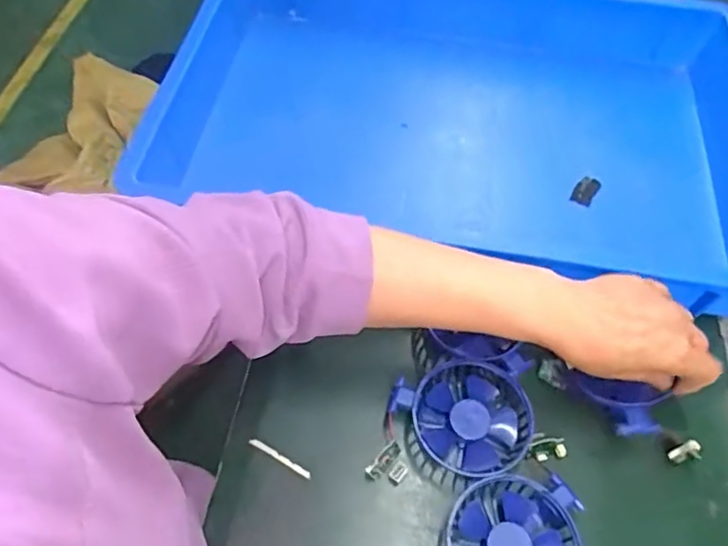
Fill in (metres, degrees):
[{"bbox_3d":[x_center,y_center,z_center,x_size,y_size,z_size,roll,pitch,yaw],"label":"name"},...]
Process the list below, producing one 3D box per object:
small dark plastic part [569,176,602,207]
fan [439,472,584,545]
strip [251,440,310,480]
[{"bbox_3d":[0.219,-0.081,0.573,0.021,0.006,0.040,33,62,15],"label":"small dark plastic part"},{"bbox_3d":[0.102,0.190,0.404,0.091,0.032,0.089,2,58,-3],"label":"fan"},{"bbox_3d":[-0.064,0.142,0.444,0.053,0.004,0.006,28,61,13],"label":"strip"}]

